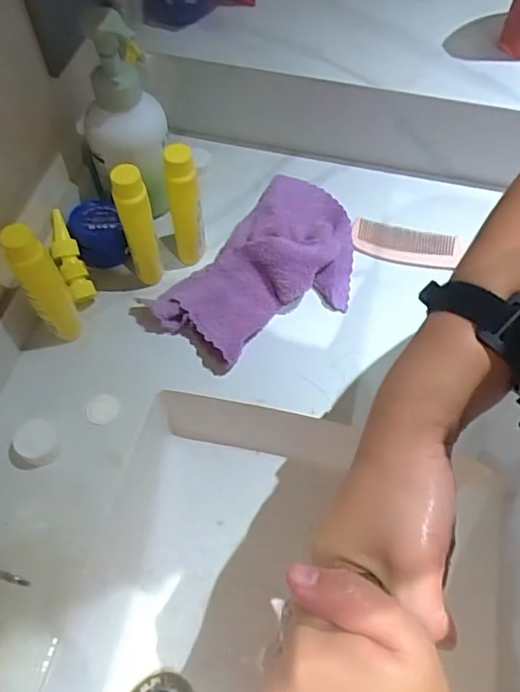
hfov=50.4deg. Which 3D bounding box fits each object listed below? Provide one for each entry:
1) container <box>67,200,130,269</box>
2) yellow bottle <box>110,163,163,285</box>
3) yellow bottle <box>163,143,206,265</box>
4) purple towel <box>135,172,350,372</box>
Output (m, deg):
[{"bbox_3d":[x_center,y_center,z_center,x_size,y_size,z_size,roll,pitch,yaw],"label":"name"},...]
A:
[{"bbox_3d":[-0.170,-0.118,0.581,0.050,0.042,0.065,-17,62,-10],"label":"container"},{"bbox_3d":[-0.115,-0.110,0.527,0.028,0.130,0.032,-16,62,-10],"label":"yellow bottle"},{"bbox_3d":[-0.073,-0.135,0.539,0.029,0.134,0.027,-9,61,-6],"label":"yellow bottle"},{"bbox_3d":[0.011,-0.081,0.563,0.147,0.048,0.245,39,67,19],"label":"purple towel"}]

